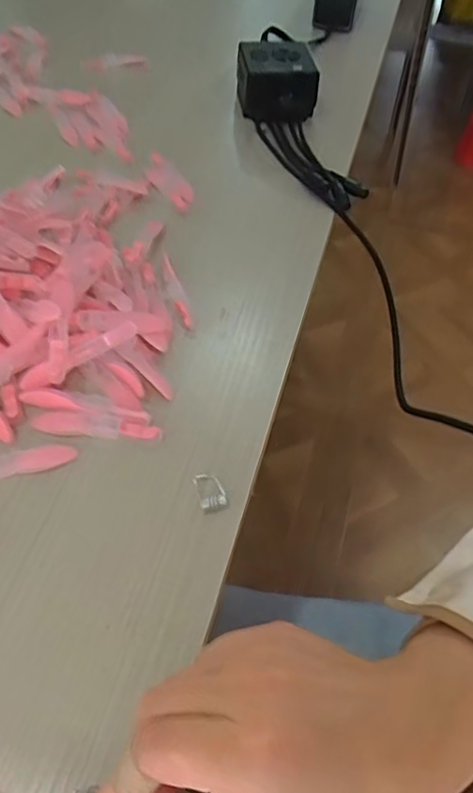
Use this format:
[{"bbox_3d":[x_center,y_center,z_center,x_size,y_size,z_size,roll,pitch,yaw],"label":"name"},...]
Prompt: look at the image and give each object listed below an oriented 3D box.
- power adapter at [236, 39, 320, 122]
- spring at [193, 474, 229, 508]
[{"bbox_3d":[0.043,-0.349,0.629,0.082,0.052,0.089,-1,51,-5],"label":"power adapter"},{"bbox_3d":[-0.015,0.052,0.322,0.015,0.007,0.024,-11,53,-14],"label":"spring"}]

